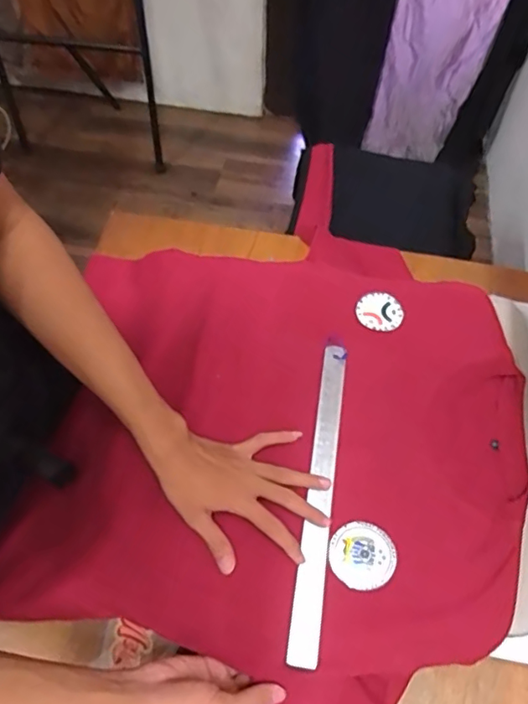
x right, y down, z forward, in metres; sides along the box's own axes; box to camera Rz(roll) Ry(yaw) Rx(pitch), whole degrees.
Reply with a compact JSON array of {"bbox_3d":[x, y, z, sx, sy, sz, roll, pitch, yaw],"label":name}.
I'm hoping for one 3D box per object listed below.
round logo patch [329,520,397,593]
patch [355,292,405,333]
[{"bbox_3d":[0.096,0.199,0.521,0.063,0.005,0.061,-1,60,2],"label":"round logo patch"},{"bbox_3d":[0.144,-0.050,0.658,0.056,0.005,0.056,-1,60,2],"label":"patch"}]

